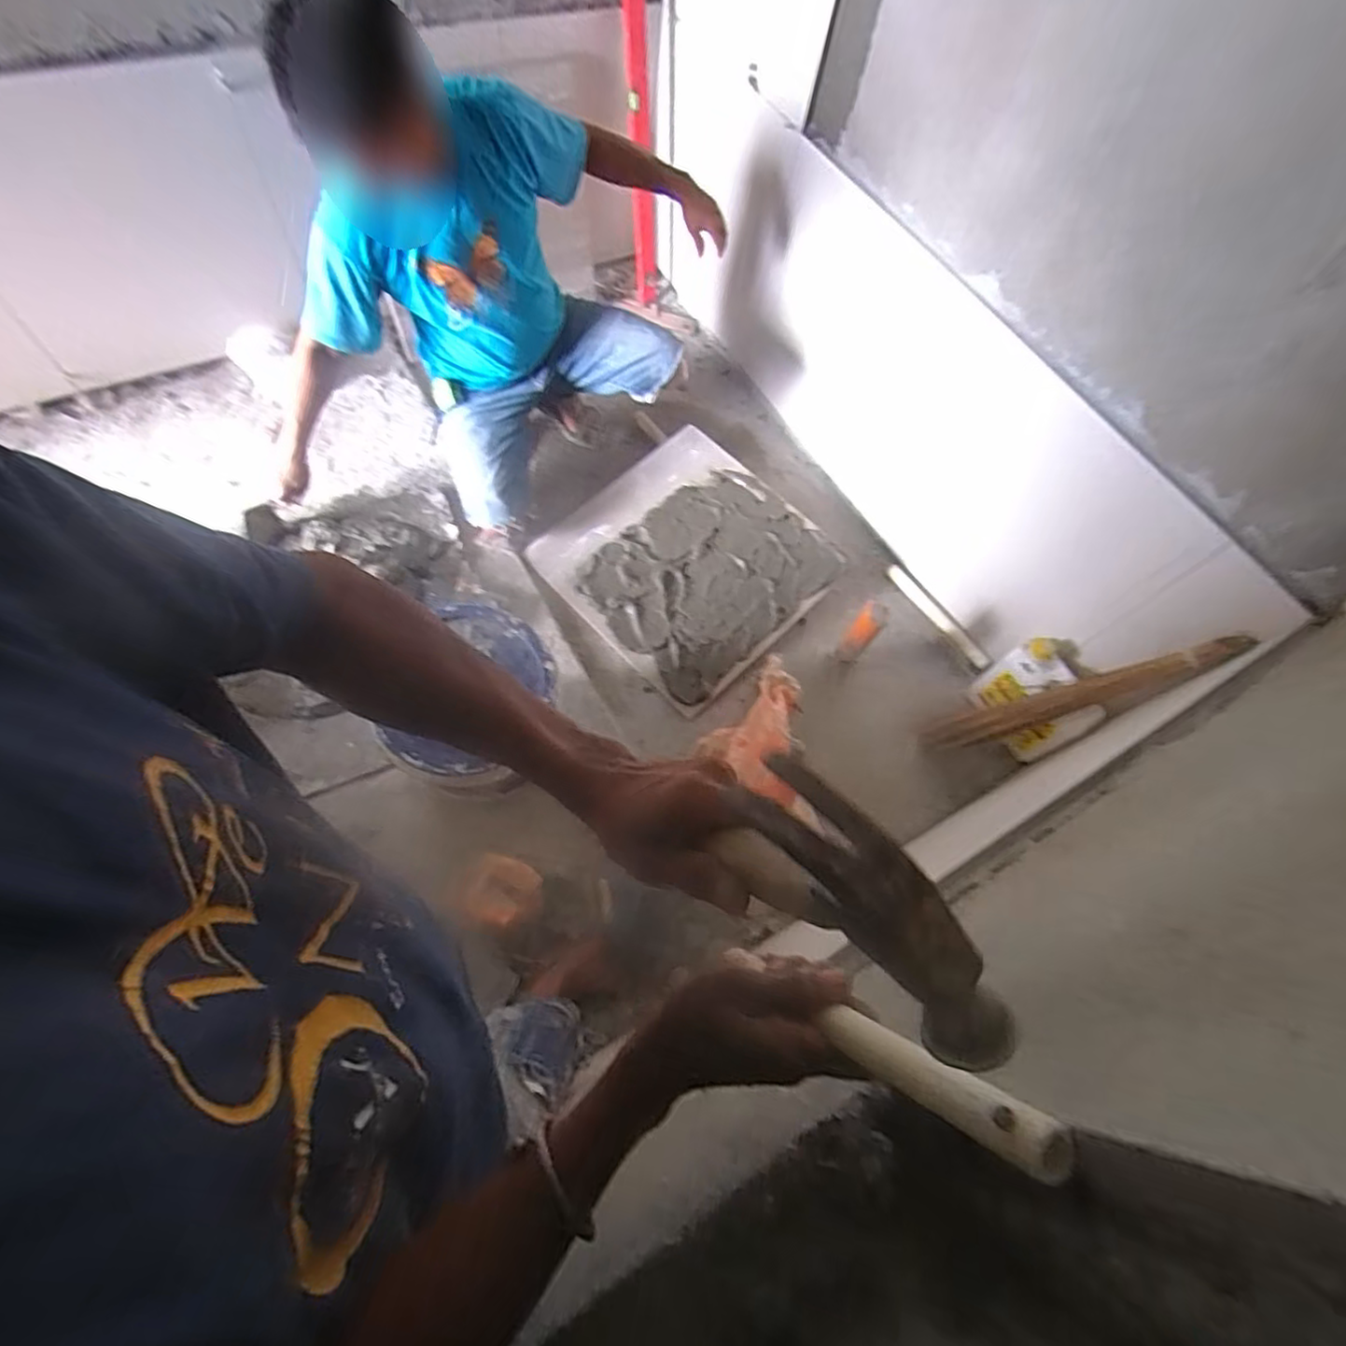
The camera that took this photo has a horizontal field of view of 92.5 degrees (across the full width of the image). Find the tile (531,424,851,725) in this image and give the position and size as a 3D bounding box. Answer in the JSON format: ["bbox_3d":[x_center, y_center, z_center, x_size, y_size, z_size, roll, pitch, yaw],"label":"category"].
[{"bbox_3d":[0.038,-0.275,1.540,0.551,0.041,0.572,-41,73,-14],"label":"tile"}]

